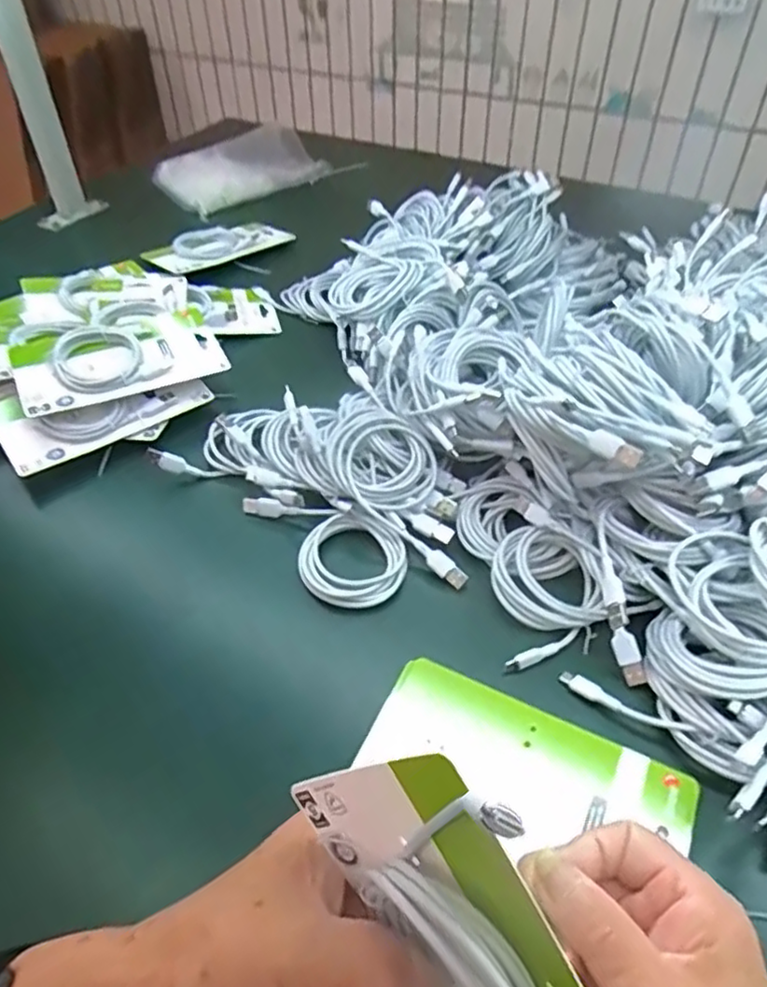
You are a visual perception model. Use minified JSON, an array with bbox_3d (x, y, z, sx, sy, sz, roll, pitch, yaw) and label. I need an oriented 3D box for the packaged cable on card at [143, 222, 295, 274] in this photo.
[{"bbox_3d":[-0.215,-0.321,0.851,0.101,0.026,0.170,35,55,29],"label":"packaged cable on card"}]

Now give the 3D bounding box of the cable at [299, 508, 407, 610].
[{"bbox_3d":[-0.023,0.049,0.500,0.079,0.019,0.081,-1,46,-1],"label":"cable"}]

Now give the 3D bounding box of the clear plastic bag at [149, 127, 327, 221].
[{"bbox_3d":[-0.198,-0.465,0.936,0.224,0.080,0.084,-26,51,-23],"label":"clear plastic bag"}]

